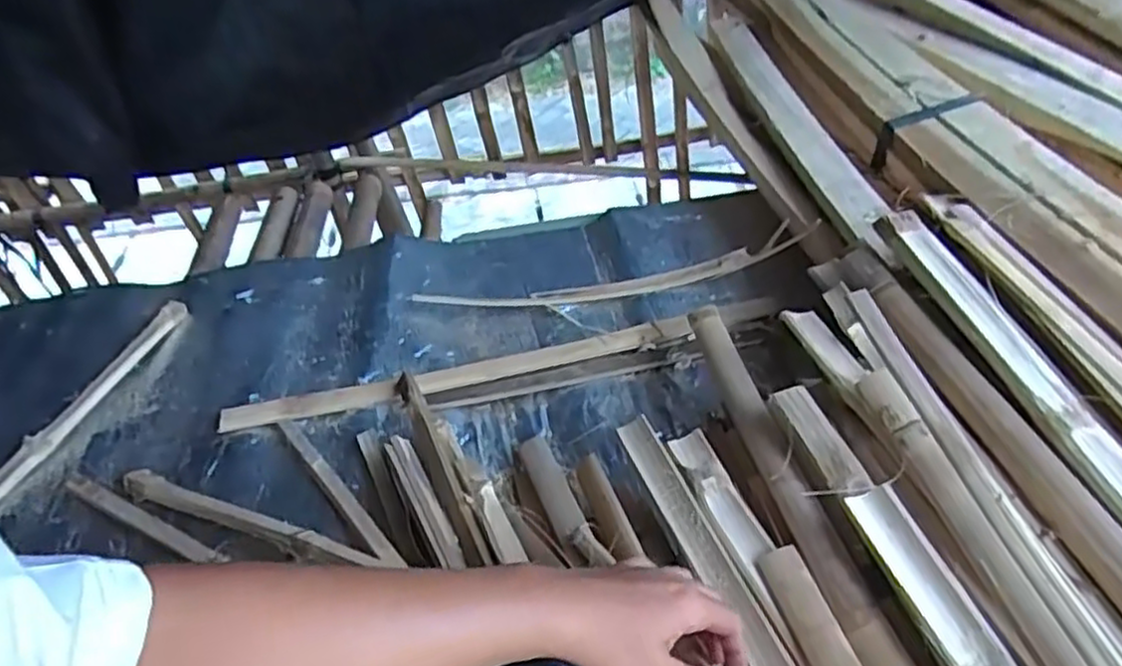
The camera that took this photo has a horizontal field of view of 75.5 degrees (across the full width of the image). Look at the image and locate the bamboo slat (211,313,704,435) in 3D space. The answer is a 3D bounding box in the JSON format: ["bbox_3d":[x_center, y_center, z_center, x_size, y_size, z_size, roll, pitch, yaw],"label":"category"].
[{"bbox_3d":[-0.100,0.042,0.774,0.496,0.011,0.033,-11,52,-10],"label":"bamboo slat"}]

